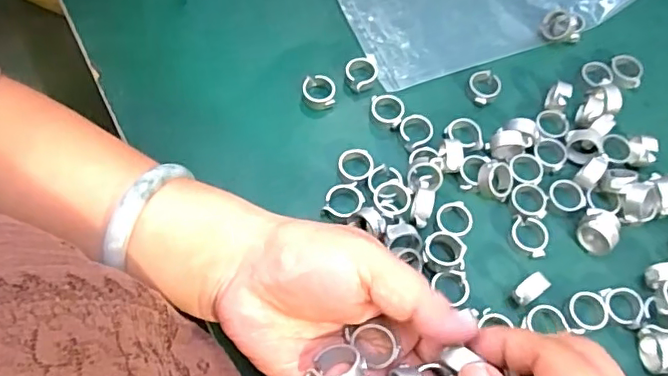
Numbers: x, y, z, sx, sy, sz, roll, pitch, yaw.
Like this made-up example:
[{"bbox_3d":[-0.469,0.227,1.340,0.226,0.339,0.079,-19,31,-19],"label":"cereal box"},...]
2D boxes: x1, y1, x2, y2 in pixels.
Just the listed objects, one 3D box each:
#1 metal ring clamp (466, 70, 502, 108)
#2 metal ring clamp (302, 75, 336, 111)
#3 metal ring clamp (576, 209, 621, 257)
[{"bbox_3d":[0.098,-0.066,0.367,0.020,0.009,0.023,24,64,9],"label":"metal ring clamp"},{"bbox_3d":[-0.010,-0.061,0.359,0.020,0.010,0.021,1,63,-2],"label":"metal ring clamp"},{"bbox_3d":[0.150,0.026,0.320,0.022,0.022,0.020,31,66,12],"label":"metal ring clamp"}]

